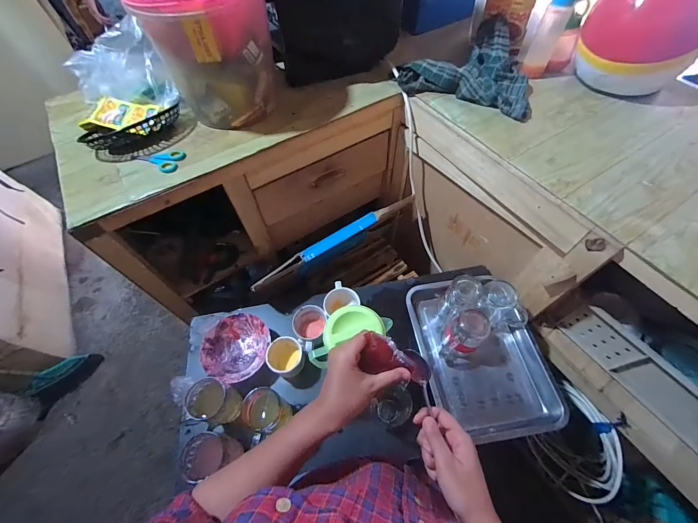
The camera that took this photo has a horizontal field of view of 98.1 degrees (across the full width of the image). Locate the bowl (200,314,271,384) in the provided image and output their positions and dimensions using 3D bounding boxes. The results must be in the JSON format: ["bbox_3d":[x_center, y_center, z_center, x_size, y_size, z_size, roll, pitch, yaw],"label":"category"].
[{"bbox_3d":[-0.260,0.201,0.707,0.145,0.053,0.145,-1,60,3],"label":"bowl"}]

